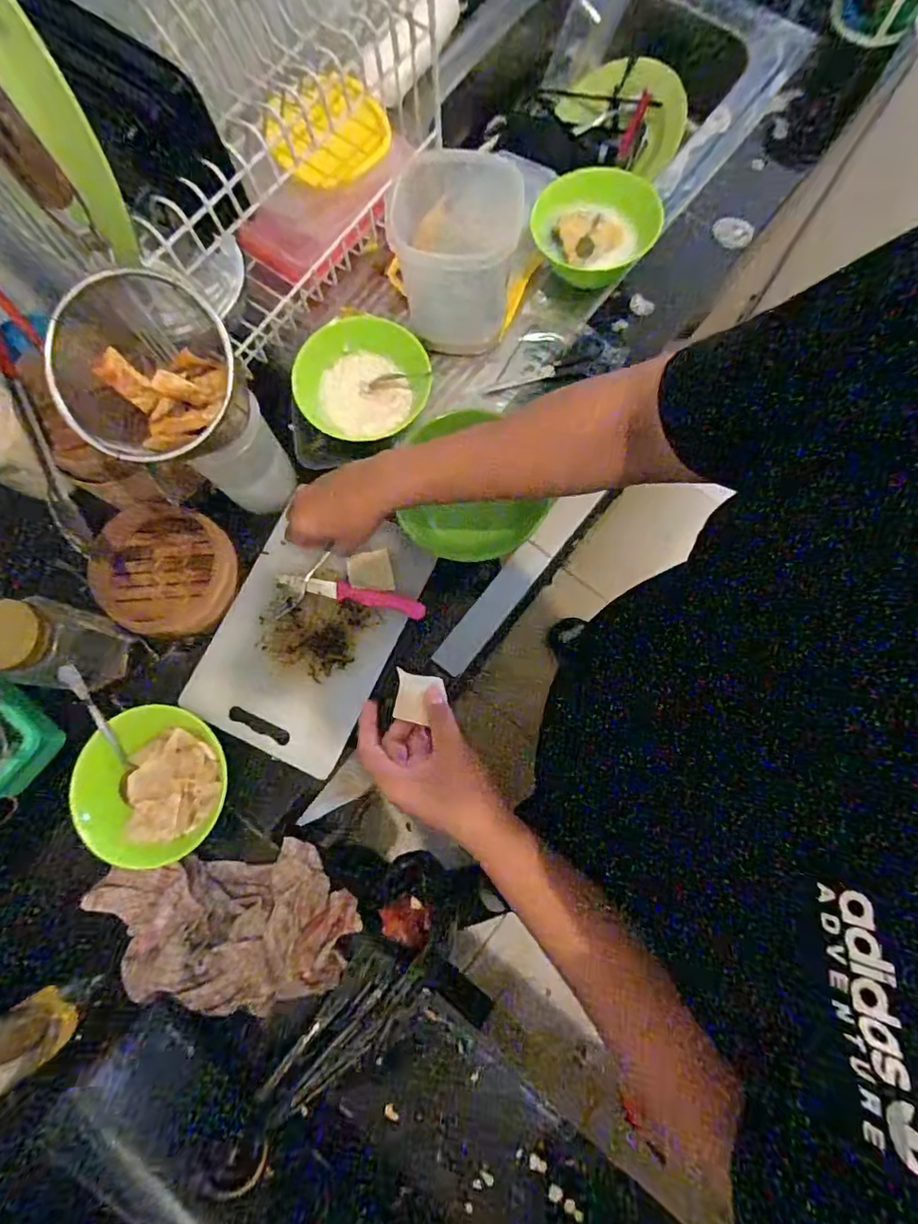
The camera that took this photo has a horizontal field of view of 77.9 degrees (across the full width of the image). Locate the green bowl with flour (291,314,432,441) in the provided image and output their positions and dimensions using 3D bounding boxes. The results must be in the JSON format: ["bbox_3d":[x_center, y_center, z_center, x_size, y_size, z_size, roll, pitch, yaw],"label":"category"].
[{"bbox_3d":[-0.111,-0.271,0.671,0.149,0.065,0.142,0,78,1],"label":"green bowl with flour"}]

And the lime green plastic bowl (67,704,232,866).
[{"bbox_3d":[-0.308,0.174,0.580,0.133,0.065,0.142,0,78,1],"label":"lime green plastic bowl"}]

